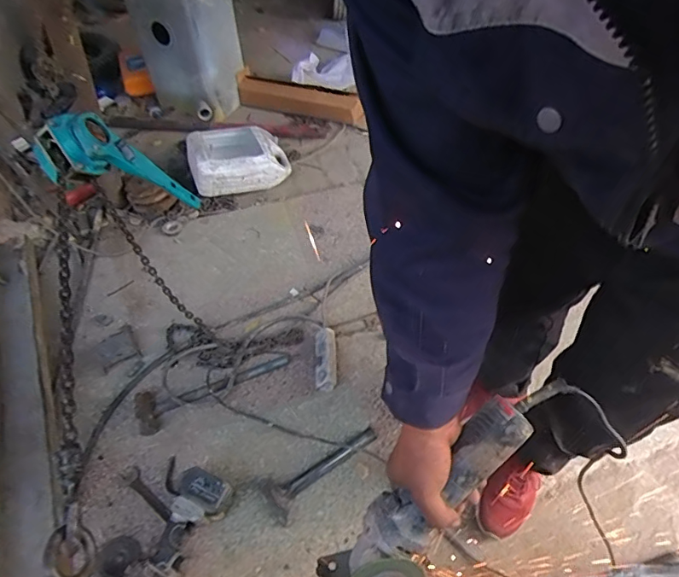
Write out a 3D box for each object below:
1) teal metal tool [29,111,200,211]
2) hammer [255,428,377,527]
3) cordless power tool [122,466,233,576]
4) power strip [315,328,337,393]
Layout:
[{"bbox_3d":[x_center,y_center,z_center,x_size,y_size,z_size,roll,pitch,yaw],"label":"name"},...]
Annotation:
[{"bbox_3d":[-0.428,-0.236,1.011,0.125,0.353,0.101,-45,57,18],"label":"teal metal tool"},{"bbox_3d":[-0.049,0.407,1.141,0.287,0.028,0.101,-34,60,-20],"label":"hammer"},{"bbox_3d":[-0.336,0.530,1.031,0.155,0.078,0.267,10,52,10],"label":"cordless power tool"},{"bbox_3d":[-0.036,0.186,1.290,0.058,0.049,0.176,-3,51,0],"label":"power strip"}]

